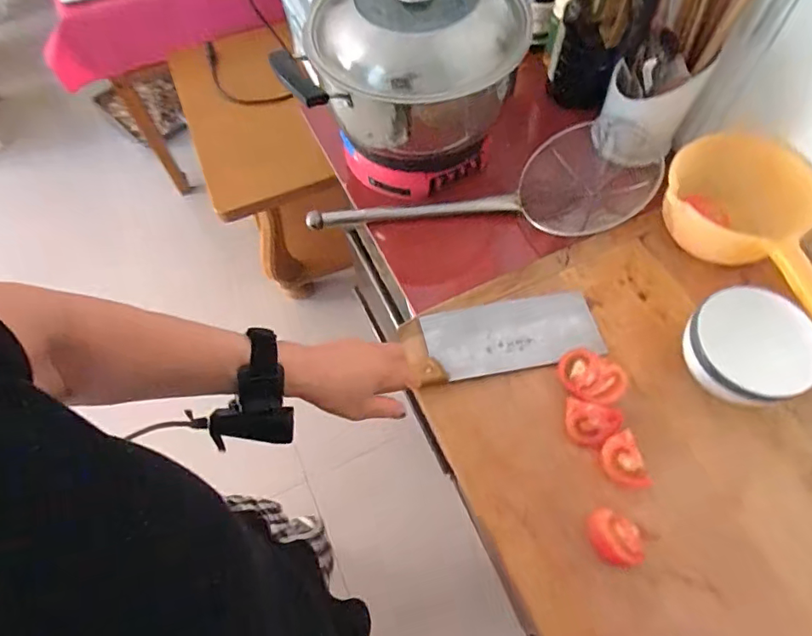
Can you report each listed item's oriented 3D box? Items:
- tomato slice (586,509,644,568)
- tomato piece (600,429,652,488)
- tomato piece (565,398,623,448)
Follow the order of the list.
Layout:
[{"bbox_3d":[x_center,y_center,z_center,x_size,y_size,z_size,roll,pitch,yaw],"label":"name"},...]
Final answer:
[{"bbox_3d":[0.211,0.224,0.517,0.058,0.029,0.044,23,65,15],"label":"tomato slice"},{"bbox_3d":[0.235,0.158,0.554,0.037,0.030,0.056,-15,61,-5],"label":"tomato piece"},{"bbox_3d":[0.207,0.120,0.575,0.058,0.028,0.040,13,63,10],"label":"tomato piece"}]

